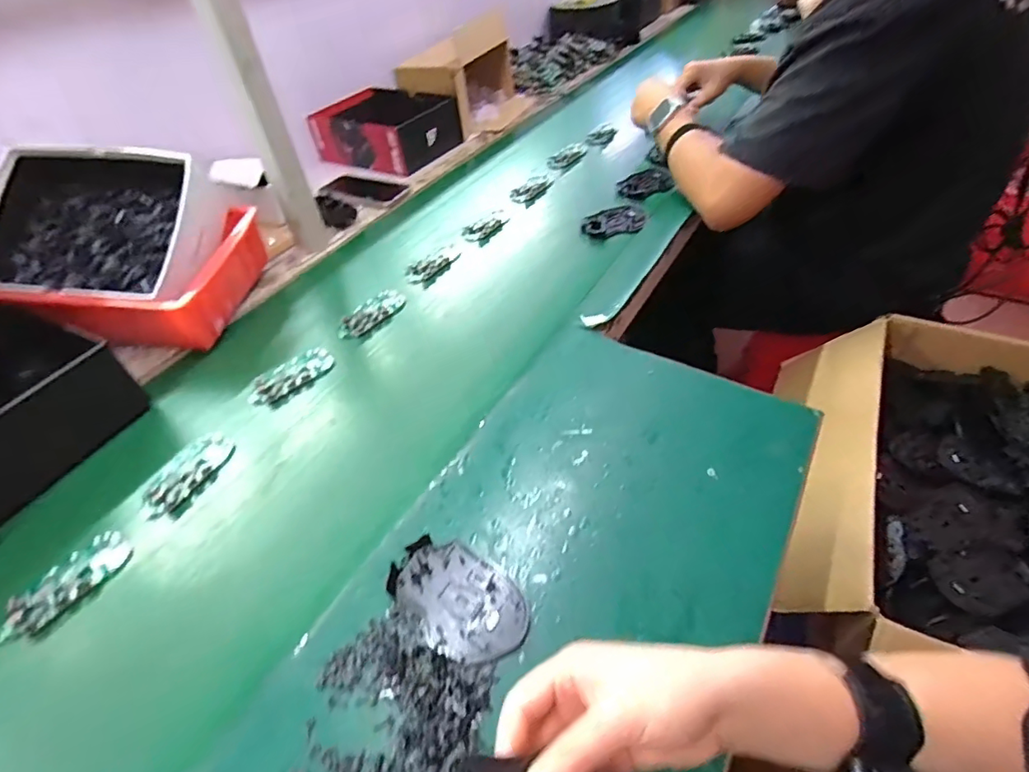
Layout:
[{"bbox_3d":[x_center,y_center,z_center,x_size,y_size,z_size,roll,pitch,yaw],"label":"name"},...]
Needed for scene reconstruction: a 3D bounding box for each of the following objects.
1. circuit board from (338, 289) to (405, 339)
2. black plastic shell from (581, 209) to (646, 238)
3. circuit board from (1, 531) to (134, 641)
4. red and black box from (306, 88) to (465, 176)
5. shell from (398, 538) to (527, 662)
[{"bbox_3d":[-0.190,-0.095,0.687,0.040,0.008,0.099,34,59,11],"label":"circuit board"},{"bbox_3d":[0.154,-0.256,0.808,0.102,0.014,0.072,-14,46,-8],"label":"black plastic shell"},{"bbox_3d":[-0.386,0.169,0.450,0.046,0.018,0.096,25,54,25],"label":"circuit board"},{"bbox_3d":[-0.261,-0.517,1.037,0.251,0.089,0.181,22,52,24],"label":"red and black box"},{"bbox_3d":[-0.042,0.168,0.414,0.073,0.009,0.104,-34,52,-25],"label":"shell"}]

